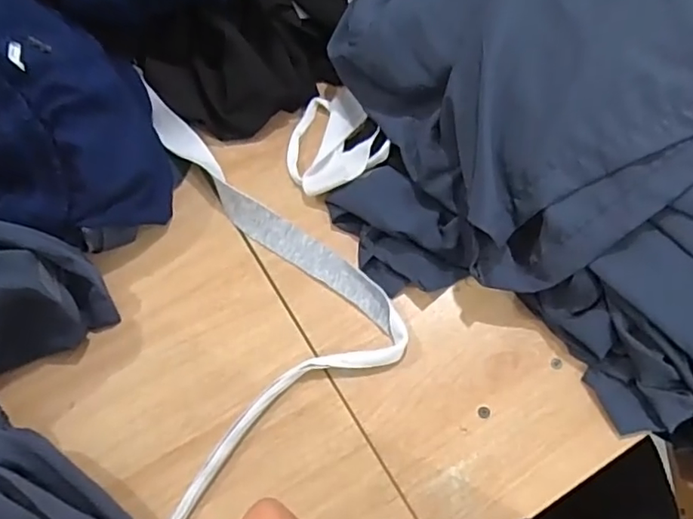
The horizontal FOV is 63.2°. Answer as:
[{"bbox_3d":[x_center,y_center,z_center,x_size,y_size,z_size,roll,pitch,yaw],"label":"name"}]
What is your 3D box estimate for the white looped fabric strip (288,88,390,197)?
[{"bbox_3d":[-0.015,-0.103,0.502,0.083,0.012,0.103,-30,54,2],"label":"white looped fabric strip"}]

